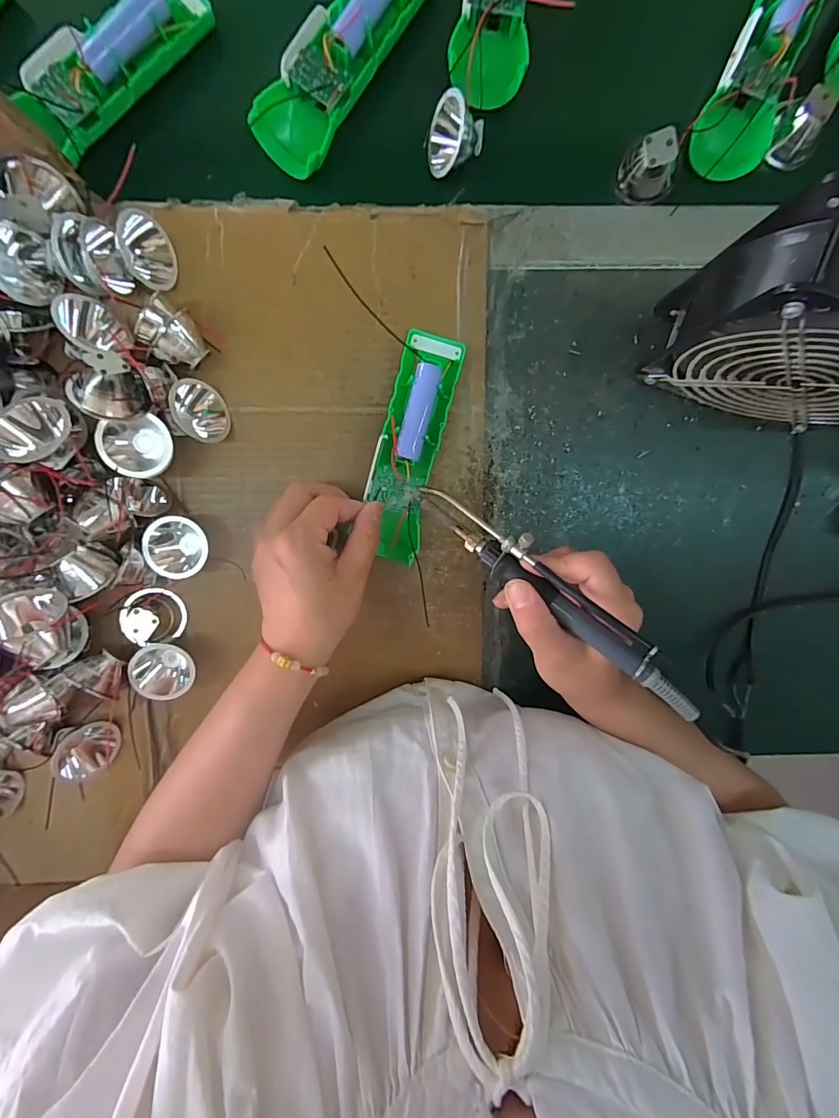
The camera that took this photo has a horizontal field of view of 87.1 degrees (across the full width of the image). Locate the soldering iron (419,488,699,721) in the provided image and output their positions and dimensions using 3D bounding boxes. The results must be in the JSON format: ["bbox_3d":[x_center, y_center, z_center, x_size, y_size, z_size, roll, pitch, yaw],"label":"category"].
[{"bbox_3d":[0.075,0.017,0.256,0.190,0.022,0.025,40,93,15],"label":"soldering iron"}]

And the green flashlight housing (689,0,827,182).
[{"bbox_3d":[0.229,-0.335,0.295,0.047,0.040,0.147,23,101,-4],"label":"green flashlight housing"}]

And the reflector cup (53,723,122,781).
[{"bbox_3d":[-0.249,0.144,0.331,0.040,0.040,0.019,14,118,-34],"label":"reflector cup"}]

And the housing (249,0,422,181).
[{"bbox_3d":[-0.052,-0.336,0.291,0.047,0.029,0.152,34,96,-6],"label":"housing"}]

